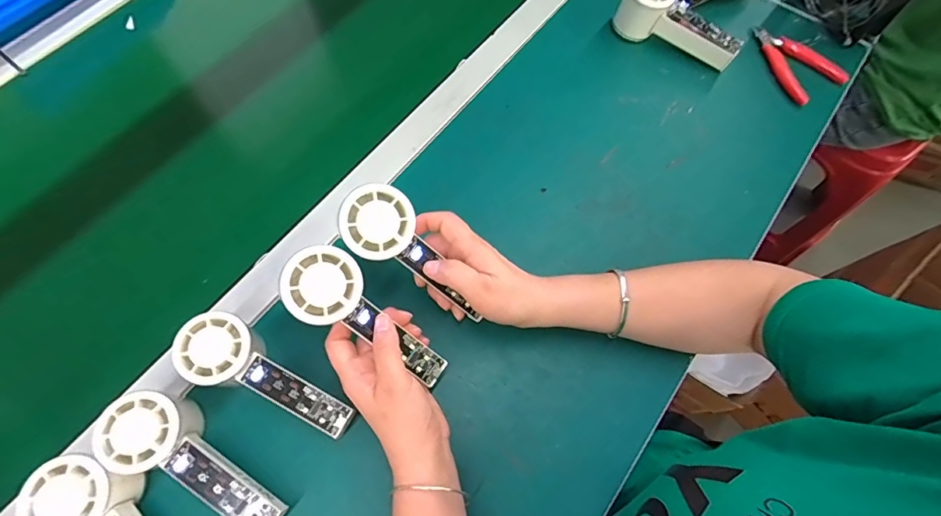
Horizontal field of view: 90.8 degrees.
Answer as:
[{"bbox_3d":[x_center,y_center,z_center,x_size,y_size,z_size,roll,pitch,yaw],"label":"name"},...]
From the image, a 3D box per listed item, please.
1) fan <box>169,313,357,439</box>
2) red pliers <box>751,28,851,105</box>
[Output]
[{"bbox_3d":[-0.172,0.103,0.396,0.152,0.053,0.053,33,70,-3],"label":"fan"},{"bbox_3d":[0.392,-0.242,0.567,0.067,0.020,0.114,-25,71,-11],"label":"red pliers"}]

